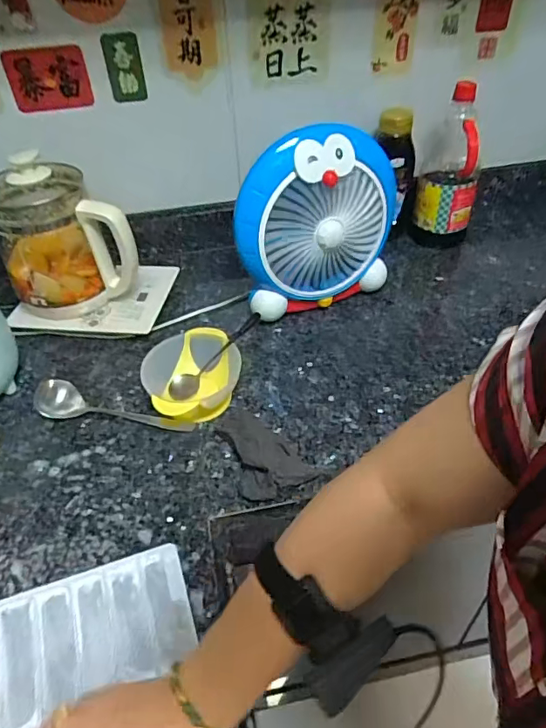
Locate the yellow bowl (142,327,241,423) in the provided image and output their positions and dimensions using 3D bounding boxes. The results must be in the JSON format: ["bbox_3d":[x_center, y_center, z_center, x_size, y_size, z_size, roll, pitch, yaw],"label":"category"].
[{"bbox_3d":[-0.097,0.021,0.654,0.111,0.061,0.130,-14,44,-11],"label":"yellow bowl"}]

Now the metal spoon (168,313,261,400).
[{"bbox_3d":[-0.076,-0.012,0.671,0.153,0.028,0.019,-44,51,-1],"label":"metal spoon"}]

